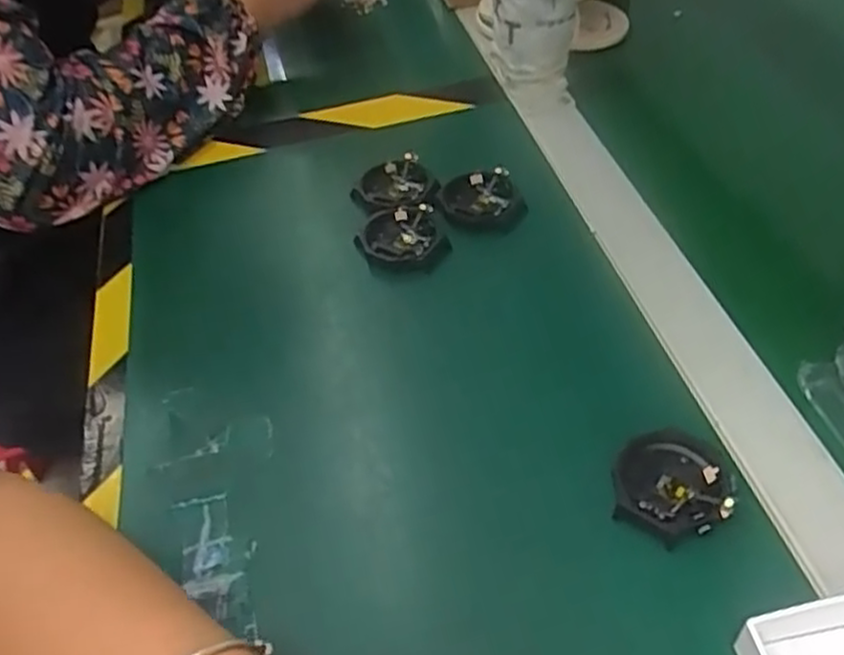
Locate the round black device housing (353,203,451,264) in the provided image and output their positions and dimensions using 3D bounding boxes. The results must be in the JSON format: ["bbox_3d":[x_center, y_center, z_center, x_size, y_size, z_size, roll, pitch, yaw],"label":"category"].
[{"bbox_3d":[-0.013,-0.055,0.456,0.052,0.015,0.042,-15,48,-8],"label":"round black device housing"}]

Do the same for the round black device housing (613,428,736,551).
[{"bbox_3d":[0.110,0.070,0.327,0.052,0.011,0.047,-19,49,-12],"label":"round black device housing"}]

